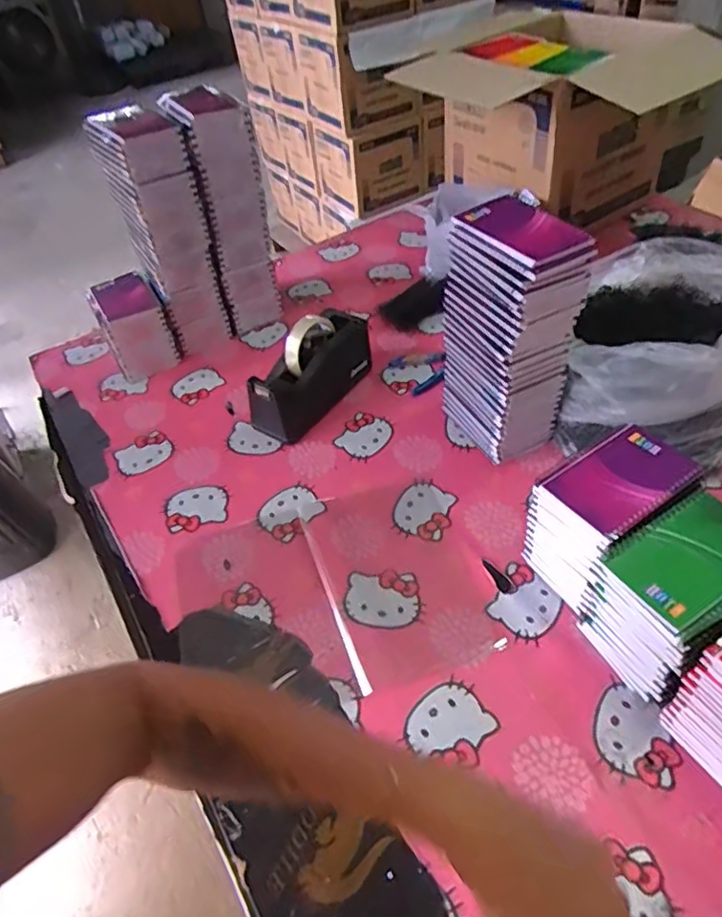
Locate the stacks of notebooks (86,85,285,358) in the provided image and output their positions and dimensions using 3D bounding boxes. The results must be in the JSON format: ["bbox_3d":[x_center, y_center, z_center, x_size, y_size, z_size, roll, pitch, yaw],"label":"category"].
[{"bbox_3d":[-0.252,-0.358,0.943,0.211,0.333,0.148,-19,47,-11],"label":"stacks of notebooks"}]

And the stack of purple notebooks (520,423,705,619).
[{"bbox_3d":[0.246,0.066,0.607,0.129,0.148,0.095,-26,49,-17],"label":"stack of purple notebooks"}]

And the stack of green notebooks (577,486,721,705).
[{"bbox_3d":[0.284,0.129,0.545,0.131,0.143,0.104,-25,48,-16],"label":"stack of green notebooks"}]

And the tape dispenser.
[{"bbox_3d":[-0.068,-0.122,0.848,0.069,0.113,0.200,23,53,26],"label":"tape dispenser"}]

